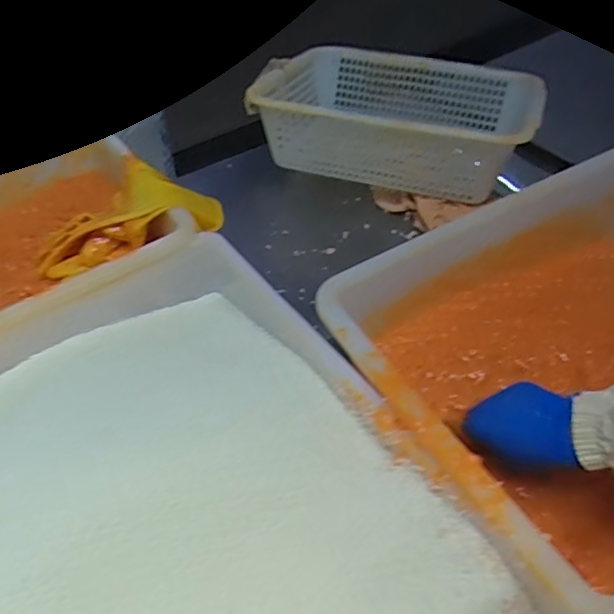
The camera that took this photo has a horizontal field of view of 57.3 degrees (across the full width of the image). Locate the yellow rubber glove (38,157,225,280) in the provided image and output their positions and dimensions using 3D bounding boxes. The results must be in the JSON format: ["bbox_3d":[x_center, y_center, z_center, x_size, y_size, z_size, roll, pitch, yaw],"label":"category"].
[{"bbox_3d":[-0.253,-0.118,0.773,0.259,0.070,0.115,-24,49,1],"label":"yellow rubber glove"}]

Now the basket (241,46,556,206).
[{"bbox_3d":[0.130,-0.316,0.947,0.442,0.124,0.219,17,51,18],"label":"basket"}]

